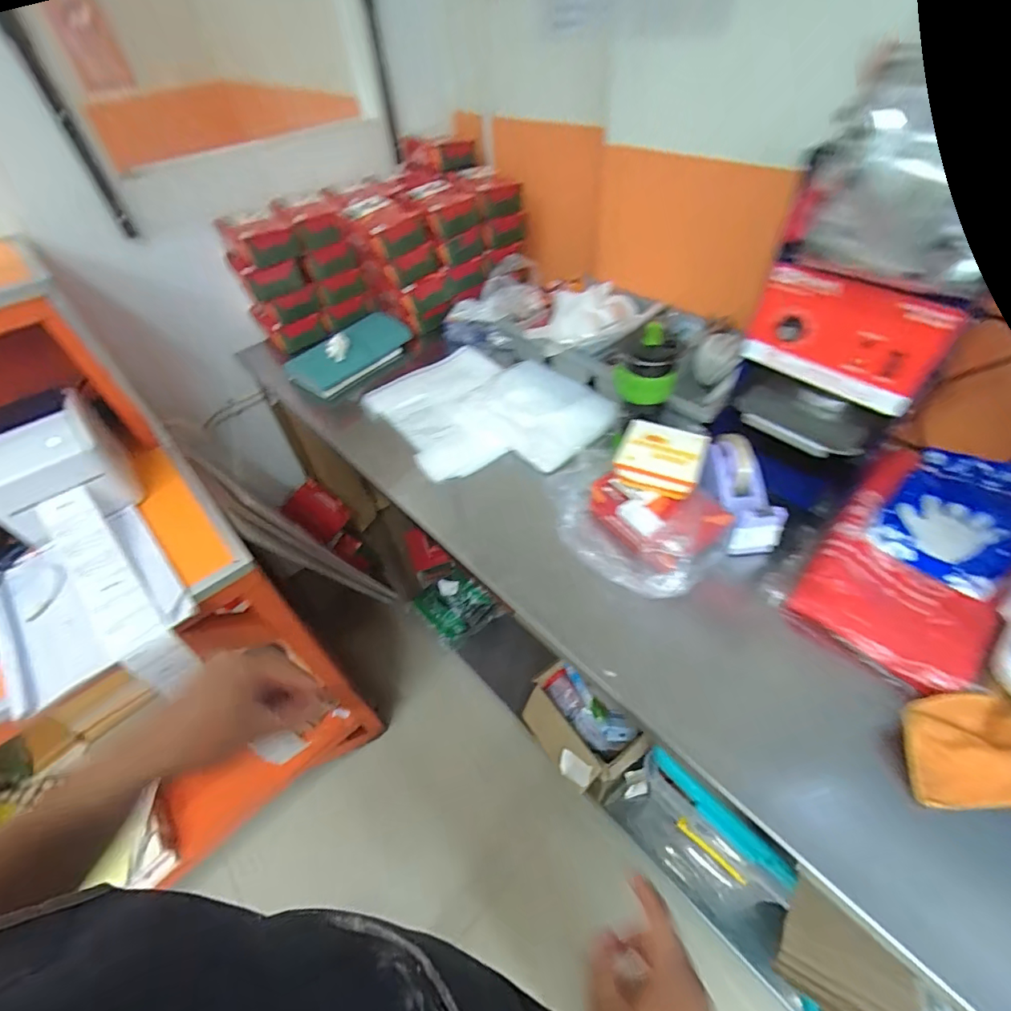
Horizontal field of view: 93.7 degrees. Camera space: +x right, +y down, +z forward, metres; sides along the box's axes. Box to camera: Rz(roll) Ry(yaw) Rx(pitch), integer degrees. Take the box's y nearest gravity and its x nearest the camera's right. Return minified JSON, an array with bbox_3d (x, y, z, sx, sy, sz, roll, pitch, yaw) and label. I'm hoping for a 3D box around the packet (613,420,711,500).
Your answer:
[{"bbox_3d":[0.227,-0.070,0.697,0.118,0.044,0.116,18,51,19],"label":"packet"}]

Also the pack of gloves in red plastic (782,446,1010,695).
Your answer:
[{"bbox_3d":[0.536,0.071,0.620,0.347,0.052,0.199,-38,55,-27],"label":"pack of gloves in red plastic"}]

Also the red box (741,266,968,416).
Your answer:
[{"bbox_3d":[0.399,-0.202,0.573,0.024,0.125,0.203,-33,53,-24],"label":"red box"}]

